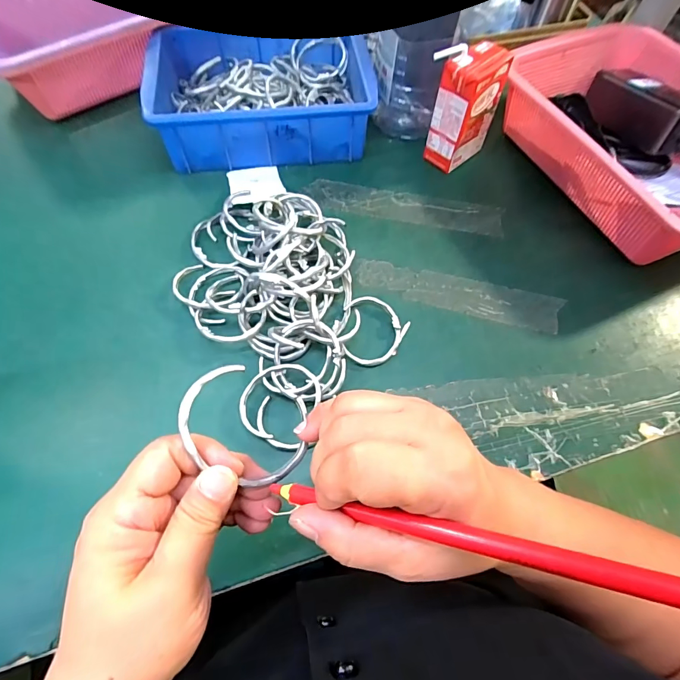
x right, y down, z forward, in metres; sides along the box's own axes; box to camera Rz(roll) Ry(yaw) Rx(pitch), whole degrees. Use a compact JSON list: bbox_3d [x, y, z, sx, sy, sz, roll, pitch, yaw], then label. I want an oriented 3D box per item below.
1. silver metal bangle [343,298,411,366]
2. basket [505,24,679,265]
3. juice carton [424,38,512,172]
[{"bbox_3d":[0.026,-0.008,0.363,0.061,0.010,0.065,1,64,-2],"label":"silver metal bangle"},{"bbox_3d":[0.327,-0.215,0.431,0.209,0.089,0.292,-21,66,-12],"label":"basket"},{"bbox_3d":[0.137,-0.255,0.436,0.069,0.115,0.048,-39,71,-19],"label":"juice carton"}]

